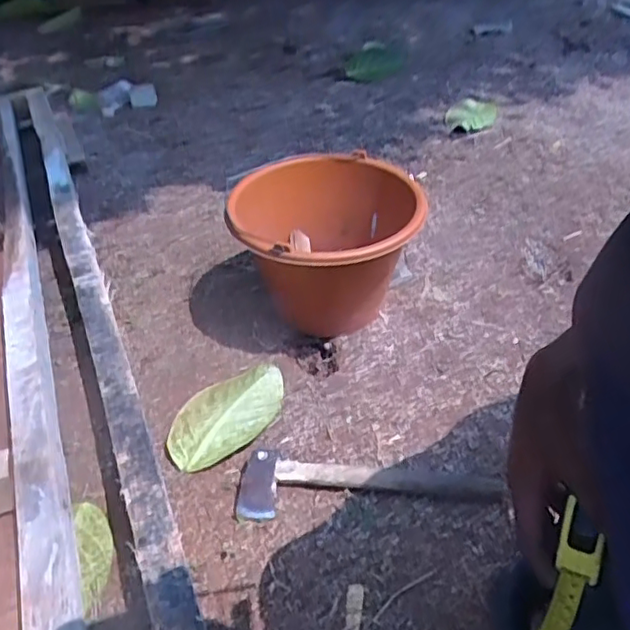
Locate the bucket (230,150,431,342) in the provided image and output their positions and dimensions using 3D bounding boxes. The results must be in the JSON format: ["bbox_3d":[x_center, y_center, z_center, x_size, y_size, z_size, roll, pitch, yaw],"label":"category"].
[{"bbox_3d":[0.020,-0.096,0.828,0.235,0.163,0.271,0,39,3],"label":"bucket"}]

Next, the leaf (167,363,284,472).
[{"bbox_3d":[-0.101,0.116,0.727,0.093,0.019,0.167,23,48,29],"label":"leaf"}]

